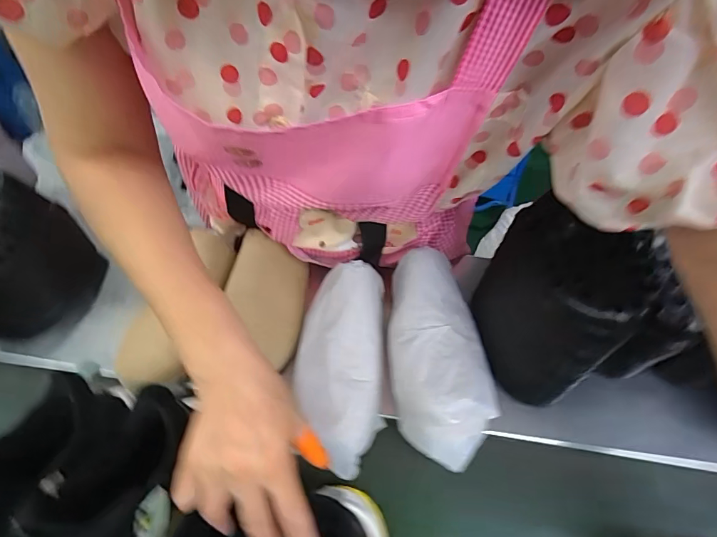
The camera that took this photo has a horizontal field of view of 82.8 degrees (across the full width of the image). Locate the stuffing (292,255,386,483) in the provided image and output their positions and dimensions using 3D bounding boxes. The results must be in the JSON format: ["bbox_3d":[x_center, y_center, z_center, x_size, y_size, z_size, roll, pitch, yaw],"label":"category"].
[{"bbox_3d":[-0.022,0.105,0.452,0.094,0.058,0.213,2,71,2],"label":"stuffing"}]

